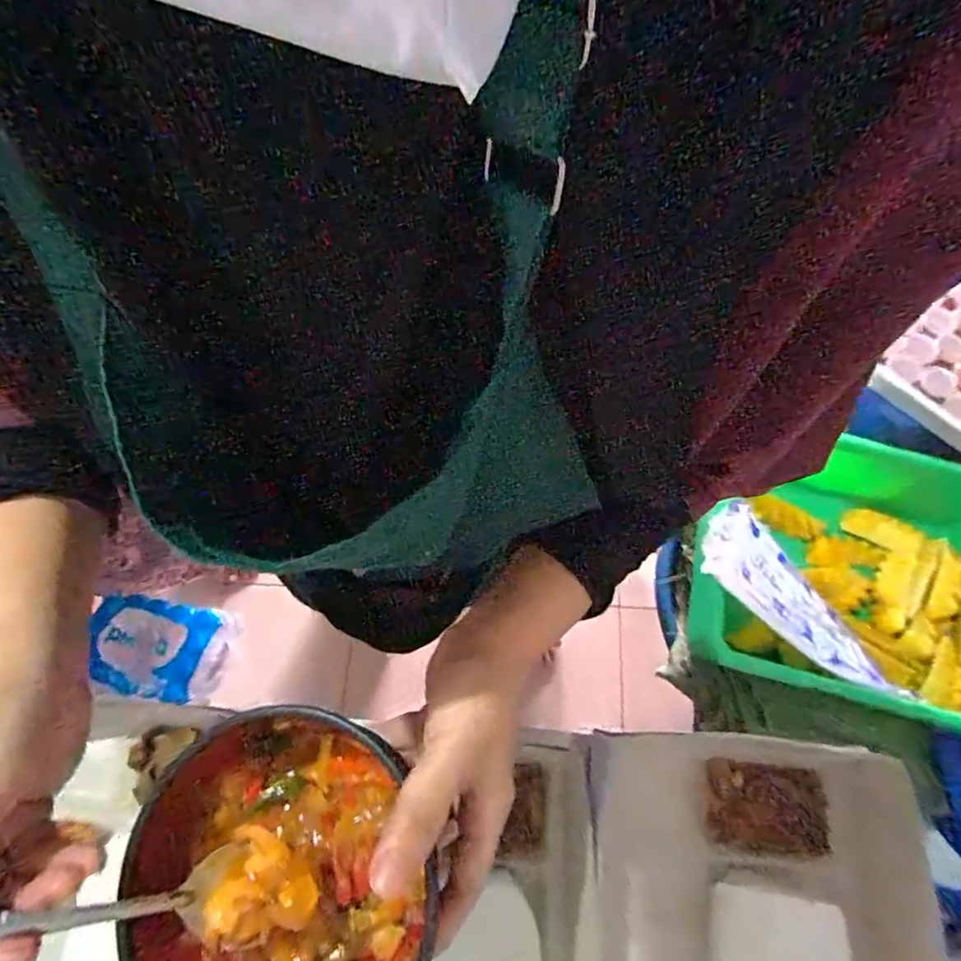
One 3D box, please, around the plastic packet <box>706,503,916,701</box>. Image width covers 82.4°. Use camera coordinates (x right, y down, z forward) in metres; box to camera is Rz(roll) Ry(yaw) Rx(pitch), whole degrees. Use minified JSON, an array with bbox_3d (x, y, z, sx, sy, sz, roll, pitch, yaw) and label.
[{"bbox_3d":[0.335,0.127,0.580,0.238,0.040,0.116,40,45,-2],"label":"plastic packet"}]

